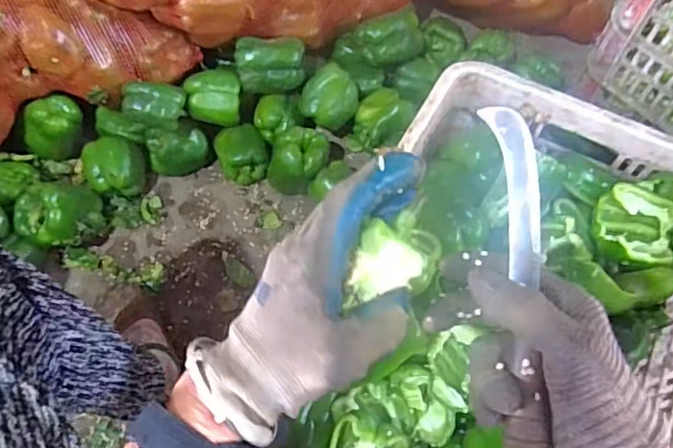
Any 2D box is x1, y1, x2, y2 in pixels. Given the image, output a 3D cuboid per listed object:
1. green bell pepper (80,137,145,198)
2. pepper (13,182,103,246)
[{"bbox_3d":[-0.336,-0.083,0.882,0.087,0.082,0.076,-35,67,-15],"label":"green bell pepper"},{"bbox_3d":[-0.399,-0.020,0.820,0.081,0.076,0.107,29,67,16],"label":"pepper"}]

